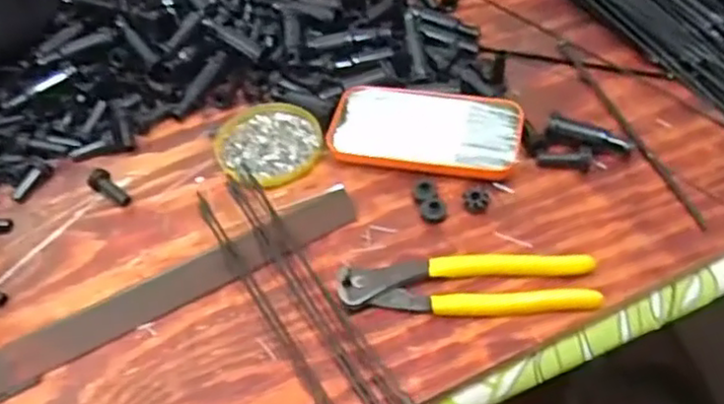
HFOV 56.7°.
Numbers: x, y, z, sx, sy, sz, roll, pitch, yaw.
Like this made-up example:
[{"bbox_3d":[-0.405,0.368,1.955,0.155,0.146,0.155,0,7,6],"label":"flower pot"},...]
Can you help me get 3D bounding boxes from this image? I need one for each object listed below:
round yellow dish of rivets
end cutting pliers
[{"bbox_3d":[-0.076,-0.053,0.543,0.082,0.016,0.094,-17,50,-9],"label":"round yellow dish of rivets"},{"bbox_3d":[0.068,0.053,0.438,0.164,0.015,0.040,1,49,6],"label":"end cutting pliers"}]

